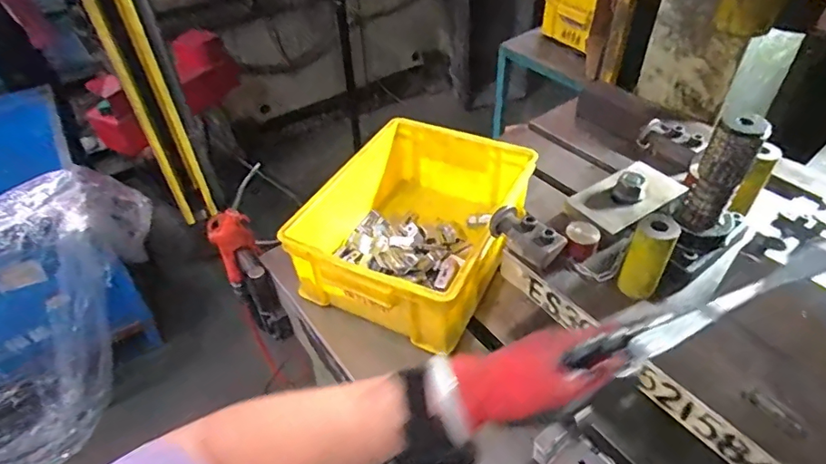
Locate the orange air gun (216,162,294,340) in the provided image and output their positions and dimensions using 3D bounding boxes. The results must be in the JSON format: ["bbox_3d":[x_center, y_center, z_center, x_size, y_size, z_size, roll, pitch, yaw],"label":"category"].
[{"bbox_3d":[-0.271,0.078,0.837,0.068,0.232,0.114,-27,9,-23],"label":"orange air gun"}]

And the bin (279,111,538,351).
[{"bbox_3d":[0.009,-0.012,0.774,0.260,0.131,0.346,17,47,21],"label":"bin"}]

